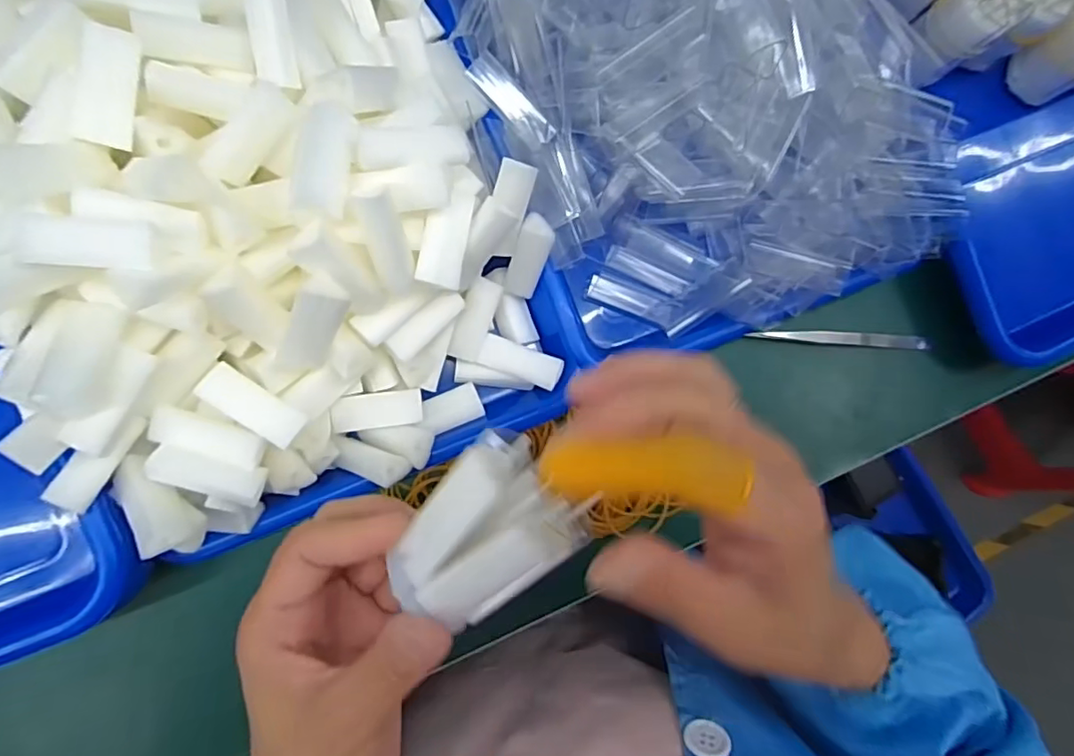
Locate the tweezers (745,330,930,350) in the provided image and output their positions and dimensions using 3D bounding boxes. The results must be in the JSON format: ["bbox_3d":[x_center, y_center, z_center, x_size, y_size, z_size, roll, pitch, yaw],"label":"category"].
[{"bbox_3d":[0.201,-0.025,0.377,0.134,0.007,0.009,1,86,-8],"label":"tweezers"}]

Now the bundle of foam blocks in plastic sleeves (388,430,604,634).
[{"bbox_3d":[-0.016,0.052,0.202,0.063,0.028,0.044,-41,68,12],"label":"bundle of foam blocks in plastic sleeves"}]

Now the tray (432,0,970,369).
[{"bbox_3d":[0.083,-0.182,0.328,0.232,0.084,0.312,-24,90,-9],"label":"tray"}]

